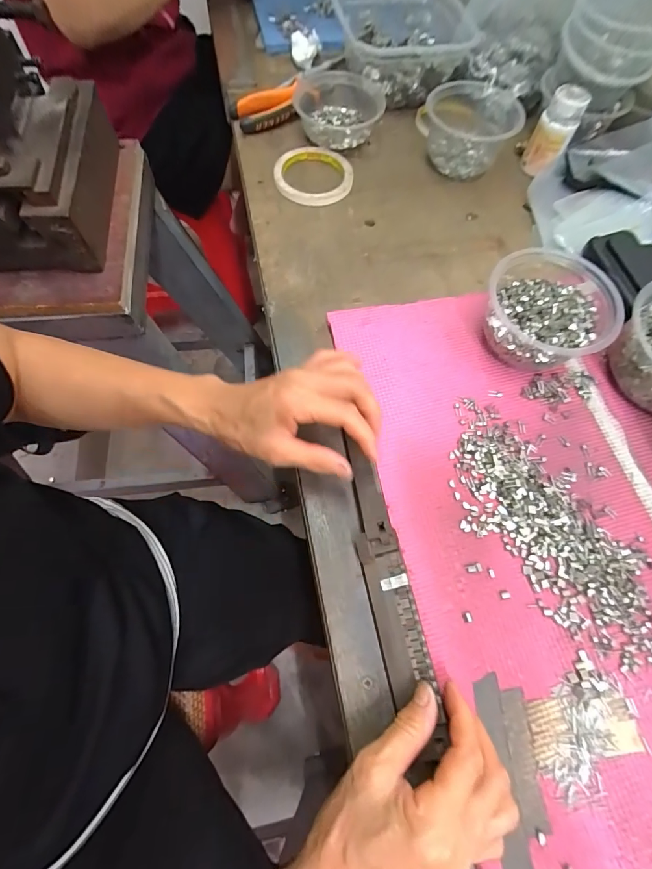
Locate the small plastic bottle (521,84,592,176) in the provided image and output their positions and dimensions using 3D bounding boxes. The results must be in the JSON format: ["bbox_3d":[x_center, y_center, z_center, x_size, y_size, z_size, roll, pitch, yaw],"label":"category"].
[{"bbox_3d":[0.279,-0.370,0.487,0.045,0.079,0.045,24,68,9],"label":"small plastic bottle"}]

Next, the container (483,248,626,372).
[{"bbox_3d":[0.208,-0.118,0.380,0.109,0.065,0.117,0,67,-1],"label":"container"}]

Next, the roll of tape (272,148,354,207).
[{"bbox_3d":[-0.015,-0.327,0.499,0.096,0.014,0.096,-1,67,-1],"label":"roll of tape"}]

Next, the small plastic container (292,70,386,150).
[{"bbox_3d":[0.016,-0.430,0.528,0.116,0.043,0.124,1,67,0],"label":"small plastic container"}]

